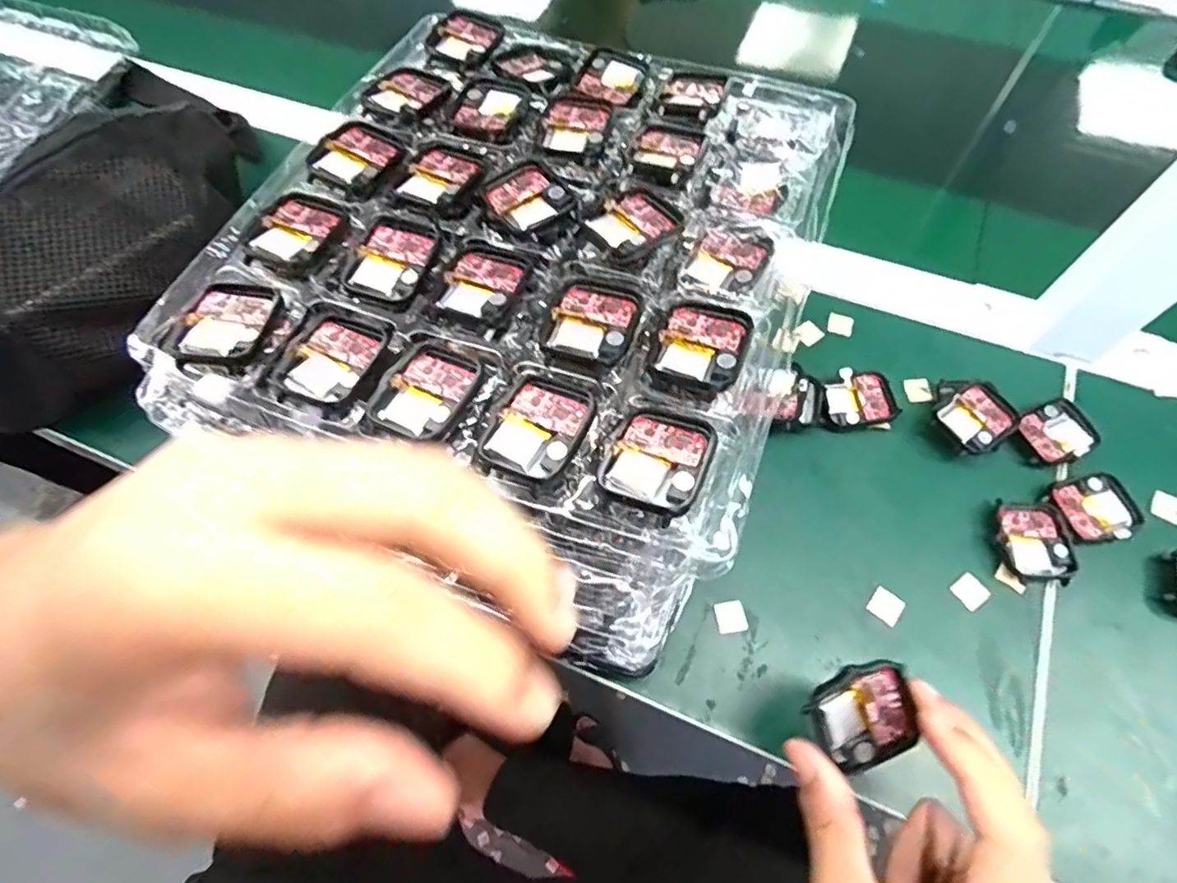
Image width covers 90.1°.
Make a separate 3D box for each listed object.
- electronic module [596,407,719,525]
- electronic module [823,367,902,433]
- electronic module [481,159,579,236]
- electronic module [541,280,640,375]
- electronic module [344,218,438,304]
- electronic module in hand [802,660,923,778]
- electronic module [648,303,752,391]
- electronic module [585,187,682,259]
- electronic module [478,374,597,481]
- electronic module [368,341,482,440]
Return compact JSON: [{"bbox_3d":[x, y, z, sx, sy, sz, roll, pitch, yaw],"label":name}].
[{"bbox_3d":[0.027,0.006,0.219,0.036,0.009,0.044,26,68,14],"label":"electronic module"},{"bbox_3d":[0.170,-0.027,0.374,0.047,0.009,0.040,-10,65,-2],"label":"electronic module"},{"bbox_3d":[-0.028,-0.118,0.284,0.037,0.004,0.041,-40,69,-15],"label":"electronic module"},{"bbox_3d":[0.001,-0.050,0.248,0.036,0.005,0.043,16,66,10],"label":"electronic module"},{"bbox_3d":[-0.089,-0.083,0.269,0.034,0.009,0.039,20,67,11],"label":"electronic module"},{"bbox_3d":[0.115,0.114,0.247,0.044,0.012,0.039,-21,90,-7],"label":"electronic module in hand"},{"bbox_3d":[0.047,-0.041,0.243,0.035,0.006,0.043,22,67,12],"label":"electronic module"},{"bbox_3d":[0.021,-0.101,0.272,0.042,0.008,0.034,-38,69,-15],"label":"electronic module"},{"bbox_3d":[-0.019,-0.006,0.229,0.035,0.006,0.042,25,68,13],"label":"electronic module"},{"bbox_3d":[-0.066,-0.021,0.240,0.038,0.006,0.042,23,68,13],"label":"electronic module"}]

